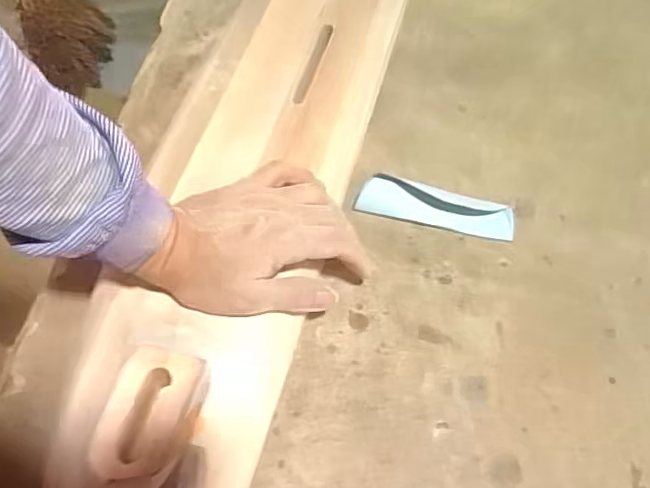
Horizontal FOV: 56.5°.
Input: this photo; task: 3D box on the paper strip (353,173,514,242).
[{"bbox_3d":[0.083,-0.029,0.452,0.115,0.019,0.028,11,58,8],"label":"paper strip"}]

